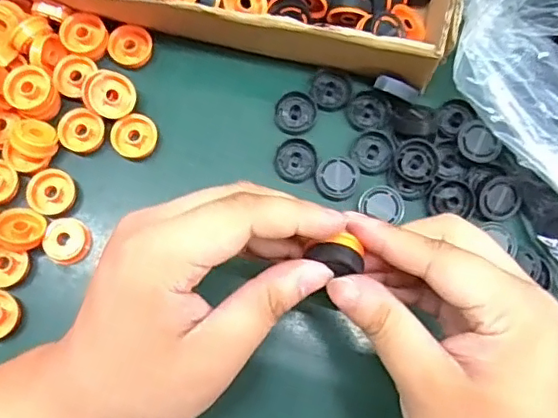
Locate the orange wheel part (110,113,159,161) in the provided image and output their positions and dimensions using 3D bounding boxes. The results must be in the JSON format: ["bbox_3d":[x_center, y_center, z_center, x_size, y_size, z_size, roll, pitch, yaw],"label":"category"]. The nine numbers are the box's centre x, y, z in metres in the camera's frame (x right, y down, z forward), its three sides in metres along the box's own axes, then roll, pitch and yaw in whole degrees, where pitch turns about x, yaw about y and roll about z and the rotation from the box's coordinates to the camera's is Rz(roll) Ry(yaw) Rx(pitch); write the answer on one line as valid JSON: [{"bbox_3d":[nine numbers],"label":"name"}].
[{"bbox_3d":[-0.084,-0.042,0.343,0.026,0.010,0.025,-43,102,-4],"label":"orange wheel part"}]

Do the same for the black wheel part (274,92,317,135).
[{"bbox_3d":[0.010,-0.058,0.350,0.022,0.010,0.024,43,78,9],"label":"black wheel part"}]

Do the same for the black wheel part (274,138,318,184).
[{"bbox_3d":[0.010,-0.028,0.342,0.024,0.010,0.023,0,75,-1],"label":"black wheel part"}]

